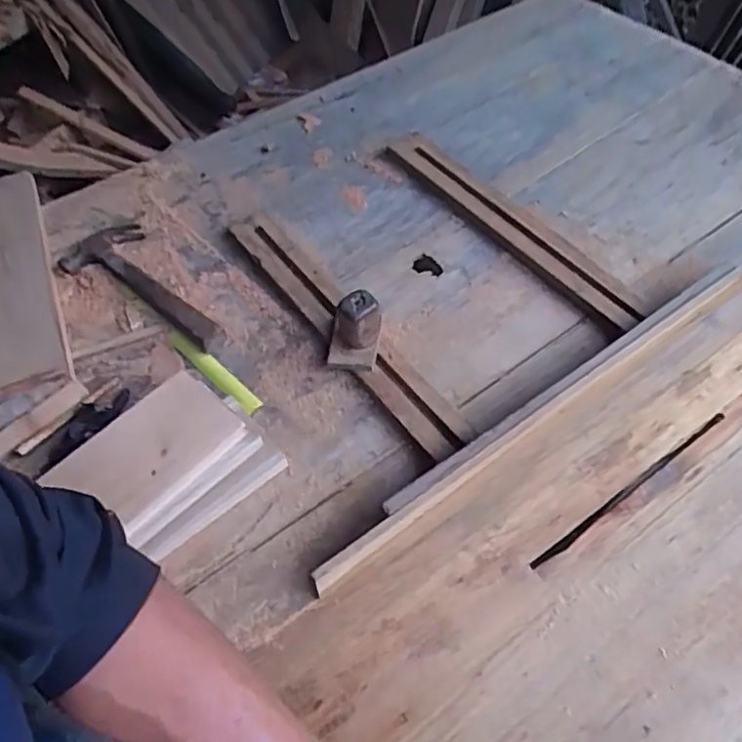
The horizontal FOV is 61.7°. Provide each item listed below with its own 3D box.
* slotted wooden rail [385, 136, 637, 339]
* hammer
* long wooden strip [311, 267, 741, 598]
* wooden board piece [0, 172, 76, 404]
[{"bbox_3d":[0.178,-0.190,0.795,0.059,0.023,0.413,-33,61,-19],"label":"slotted wooden rail"},{"bbox_3d":[-0.267,-0.119,0.767,0.280,0.026,0.103,28,61,19],"label":"hammer"},{"bbox_3d":[0.190,0.033,0.622,0.577,0.063,0.029,-31,60,-18],"label":"long wooden strip"},{"bbox_3d":[-0.487,-0.150,0.851,0.090,0.024,0.546,-23,48,-15],"label":"wooden board piece"}]

